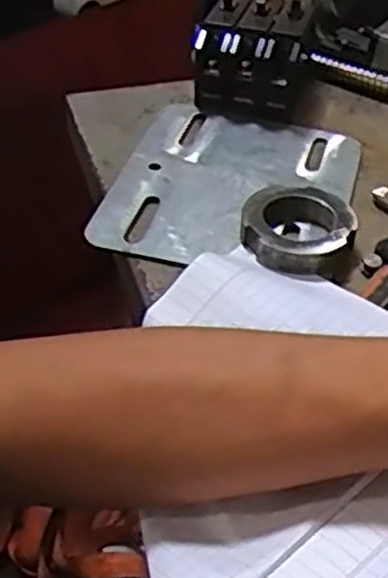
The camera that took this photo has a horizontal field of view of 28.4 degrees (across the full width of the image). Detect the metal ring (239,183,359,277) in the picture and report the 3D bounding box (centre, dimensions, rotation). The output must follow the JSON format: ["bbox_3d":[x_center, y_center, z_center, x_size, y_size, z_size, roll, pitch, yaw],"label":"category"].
[{"bbox_3d":[0.059,-0.036,0.452,0.062,0.021,0.063,2,41,-2],"label":"metal ring"}]

